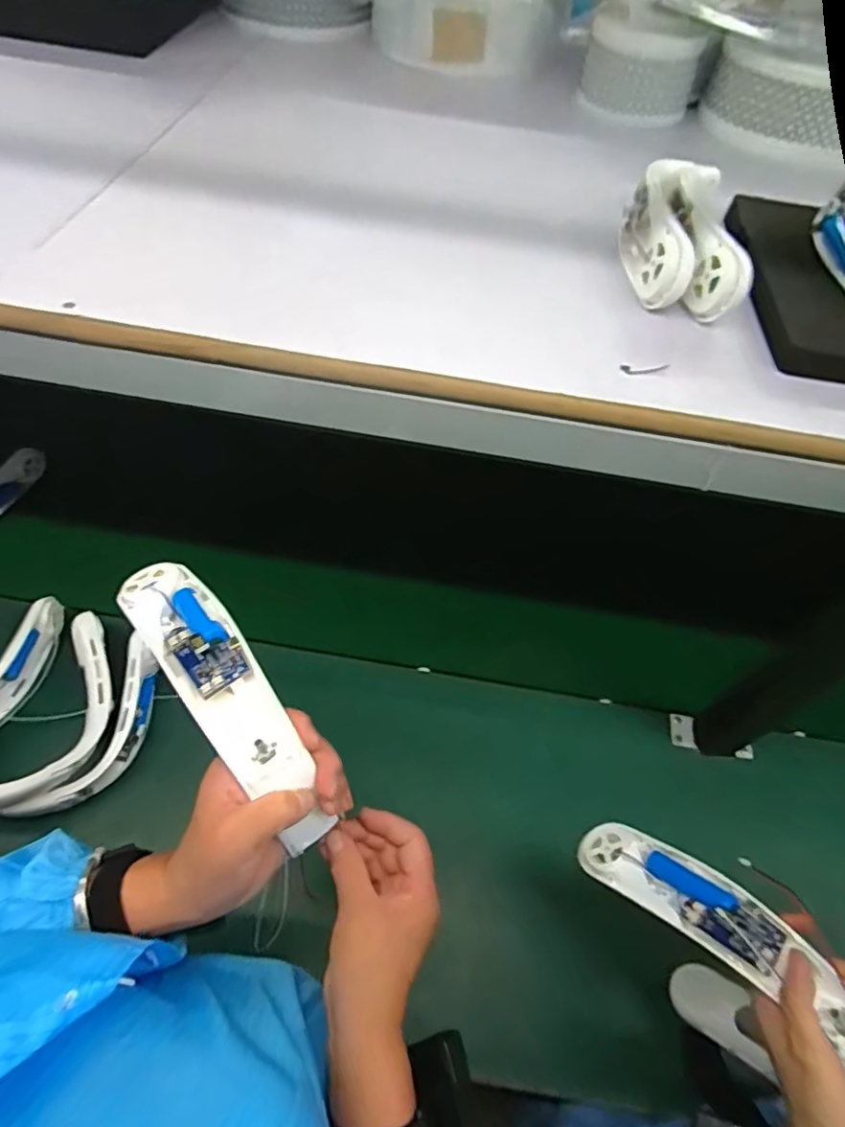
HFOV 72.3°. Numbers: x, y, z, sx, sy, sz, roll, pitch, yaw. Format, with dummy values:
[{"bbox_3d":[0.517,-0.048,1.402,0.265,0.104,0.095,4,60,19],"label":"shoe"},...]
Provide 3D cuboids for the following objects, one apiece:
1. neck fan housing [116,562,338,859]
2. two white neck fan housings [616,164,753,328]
[{"bbox_3d":[-0.135,0.084,0.394,0.052,0.083,0.238,-33,65,-21],"label":"neck fan housing"},{"bbox_3d":[0.206,-0.264,0.468,0.082,0.057,0.187,7,57,2],"label":"two white neck fan housings"}]

